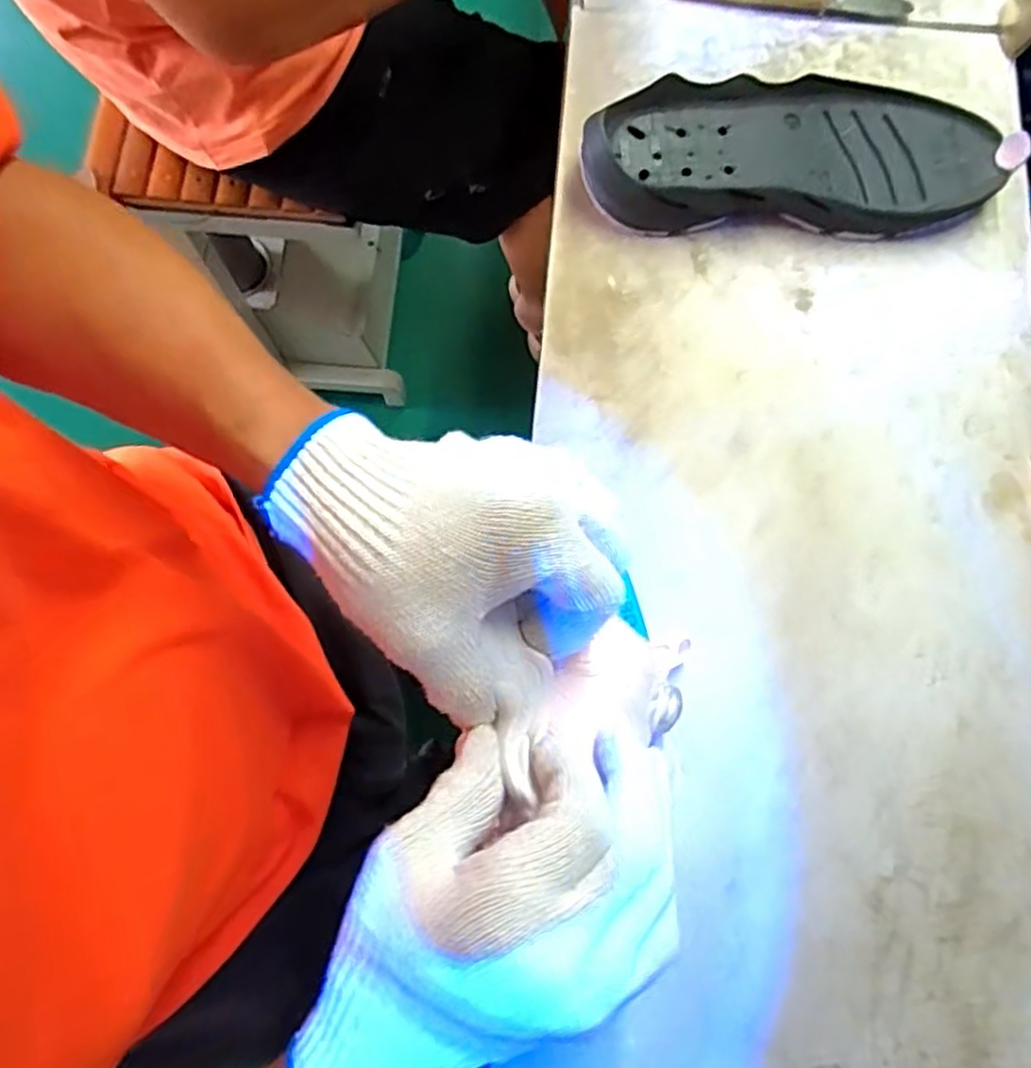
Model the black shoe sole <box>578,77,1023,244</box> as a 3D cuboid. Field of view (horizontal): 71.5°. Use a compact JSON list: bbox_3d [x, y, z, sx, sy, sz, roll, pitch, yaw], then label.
[{"bbox_3d":[0.167,-0.234,0.441,0.245,0.034,0.094,0,77,0],"label":"black shoe sole"}]

